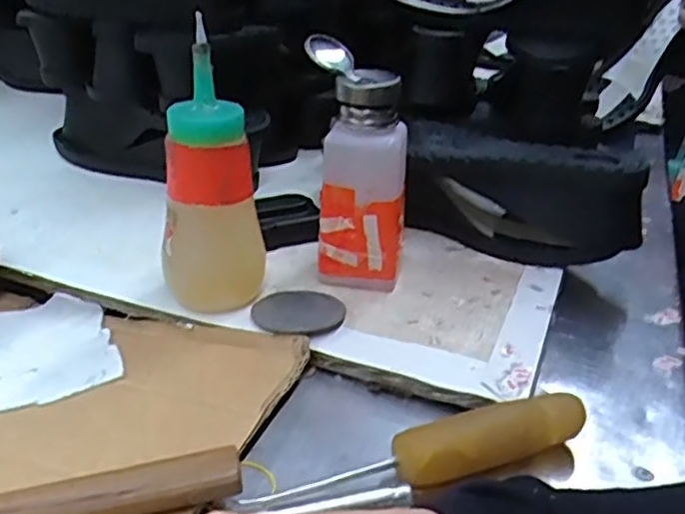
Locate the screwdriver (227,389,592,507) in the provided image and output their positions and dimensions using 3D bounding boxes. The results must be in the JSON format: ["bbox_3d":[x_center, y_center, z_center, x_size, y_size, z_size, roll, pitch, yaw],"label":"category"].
[{"bbox_3d":[0.038,0.098,0.337,0.178,0.027,0.030,-4,28,-17],"label":"screwdriver"}]

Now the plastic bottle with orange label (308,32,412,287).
[{"bbox_3d":[0.012,-0.054,0.459,0.061,0.158,0.049,-2,24,6],"label":"plastic bottle with orange label"}]

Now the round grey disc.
[{"bbox_3d":[-0.027,0.034,0.435,0.057,0.008,0.051,7,27,5],"label":"round grey disc"}]

